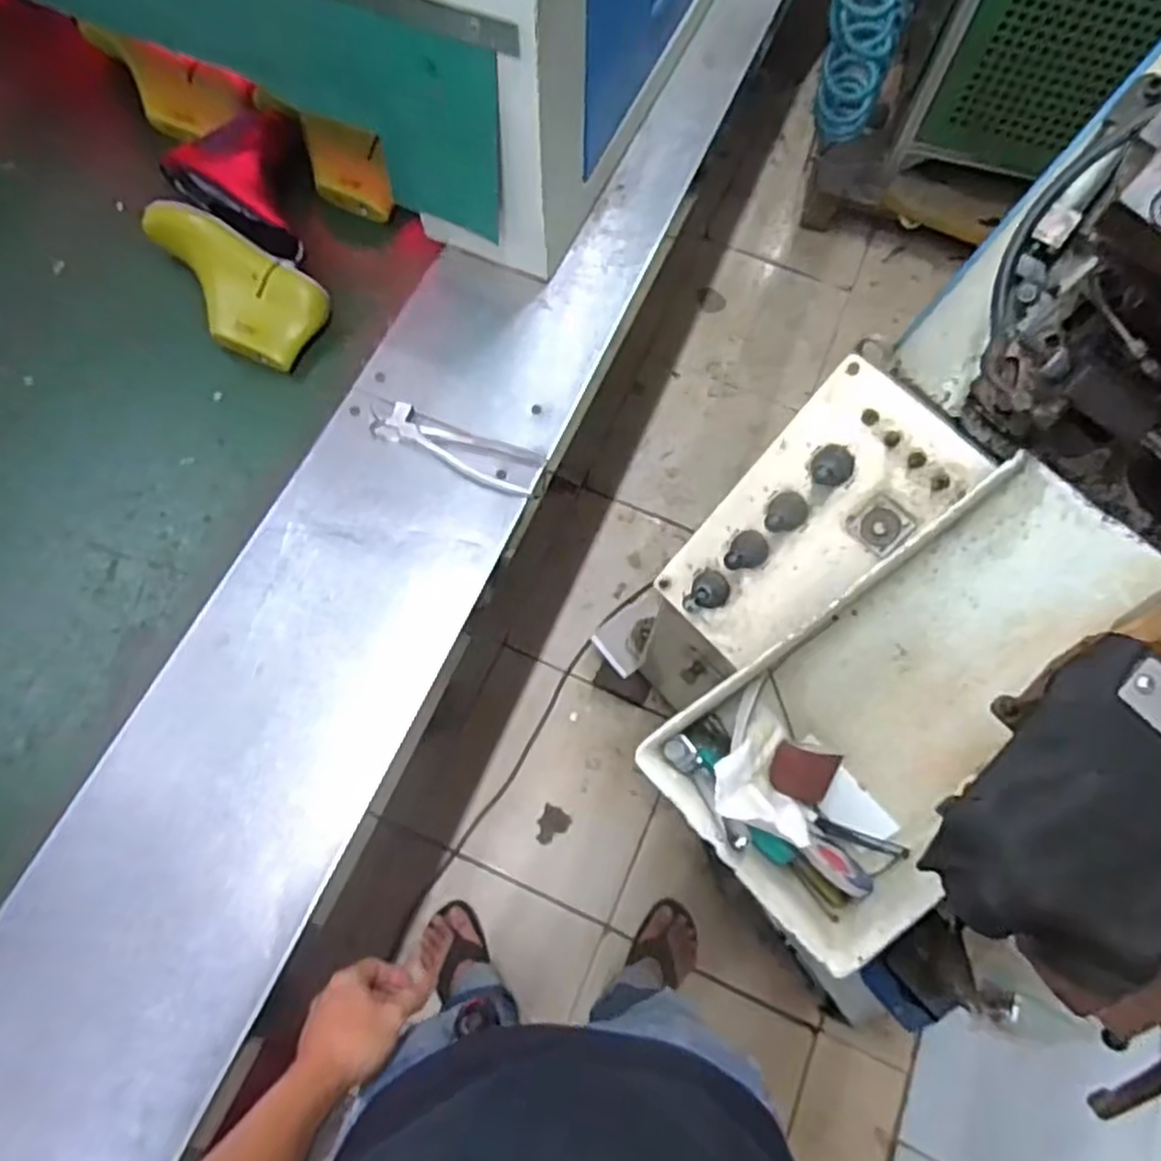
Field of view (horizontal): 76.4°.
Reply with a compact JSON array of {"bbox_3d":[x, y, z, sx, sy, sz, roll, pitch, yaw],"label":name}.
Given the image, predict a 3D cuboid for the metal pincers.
[{"bbox_3d":[-0.127,-0.137,0.770,0.186,0.018,0.052,21,69,7],"label":"metal pincers"}]

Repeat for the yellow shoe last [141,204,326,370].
[{"bbox_3d":[-0.394,-0.335,0.828,0.209,0.089,0.114,26,70,9],"label":"yellow shoe last"}]

